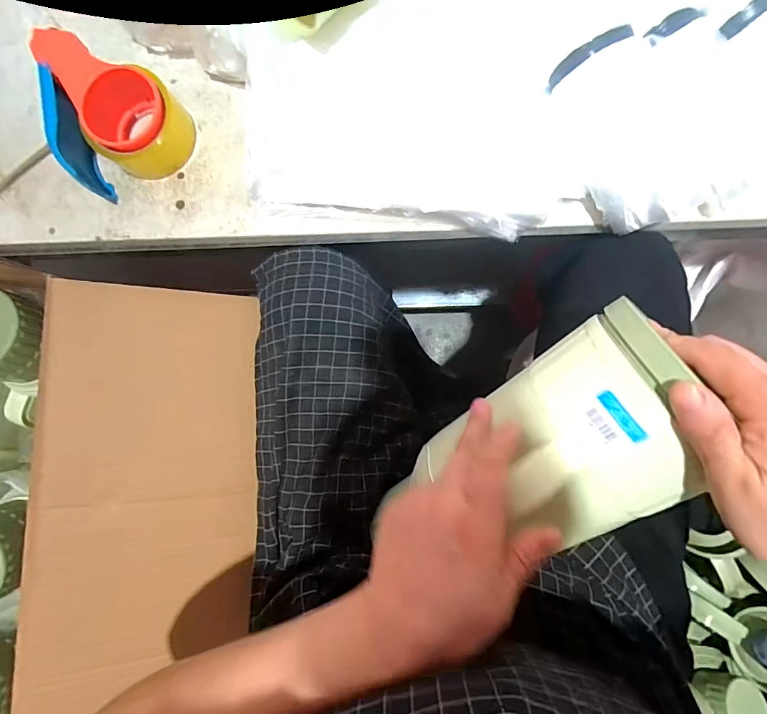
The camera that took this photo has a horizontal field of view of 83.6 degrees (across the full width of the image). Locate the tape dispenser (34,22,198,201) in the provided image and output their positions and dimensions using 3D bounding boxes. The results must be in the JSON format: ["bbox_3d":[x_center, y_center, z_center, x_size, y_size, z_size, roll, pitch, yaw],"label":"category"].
[{"bbox_3d":[-0.265,-0.249,0.433,0.114,0.062,0.143,-12,86,2],"label":"tape dispenser"}]

